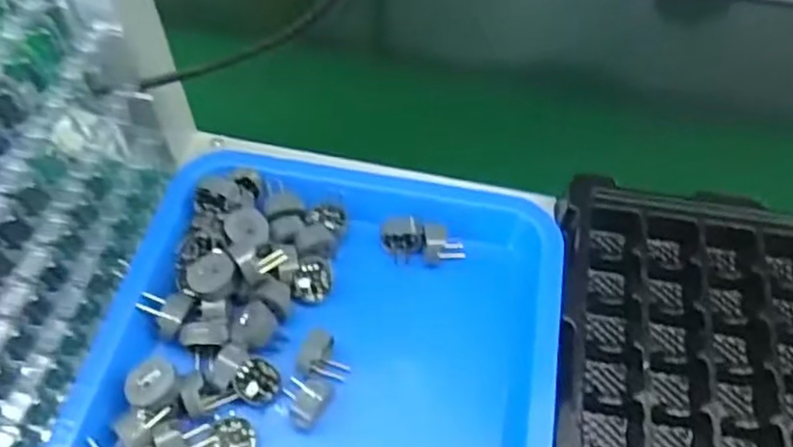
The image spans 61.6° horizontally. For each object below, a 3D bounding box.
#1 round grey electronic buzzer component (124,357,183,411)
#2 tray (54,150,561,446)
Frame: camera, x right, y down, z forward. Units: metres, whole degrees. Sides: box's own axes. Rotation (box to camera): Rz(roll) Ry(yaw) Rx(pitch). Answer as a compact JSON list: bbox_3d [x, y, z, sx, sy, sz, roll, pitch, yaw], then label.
[{"bbox_3d":[-0.135,0.089,0.369,0.026,0.015,0.030,-24,58,-17],"label":"round grey electronic buzzer component"},{"bbox_3d":[-0.047,0.110,0.385,0.266,0.060,0.345,9,55,6],"label":"tray"}]

